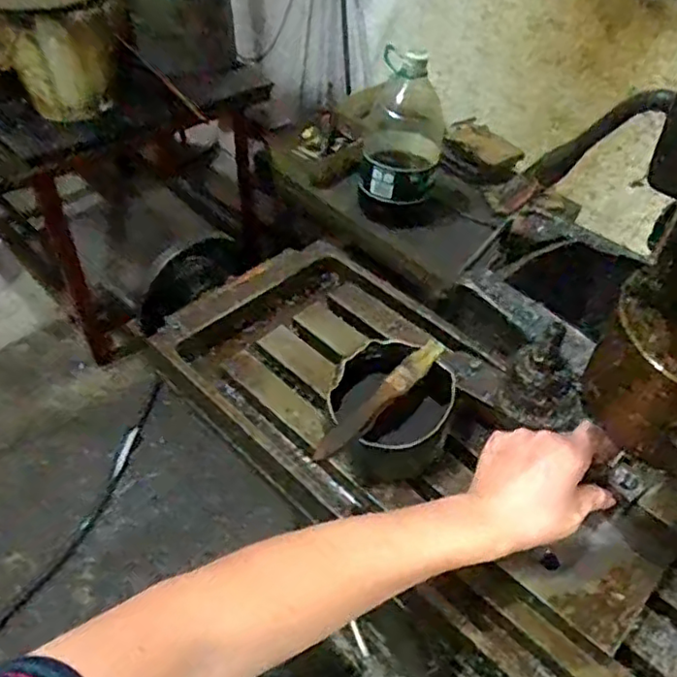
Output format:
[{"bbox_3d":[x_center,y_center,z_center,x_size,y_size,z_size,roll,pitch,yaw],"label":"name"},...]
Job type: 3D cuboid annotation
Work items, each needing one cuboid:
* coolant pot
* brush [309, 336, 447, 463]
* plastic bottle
[{"bbox_3d":[0.043,0.059,0.543,0.109,0.065,0.121,1,47,-3],"label":"coolant pot"},{"bbox_3d":[0.037,0.046,0.511,0.021,0.011,0.155,34,54,25],"label":"brush"},{"bbox_3d":[0.143,-0.479,1.407,0.188,0.311,0.217,13,48,8],"label":"plastic bottle"}]

